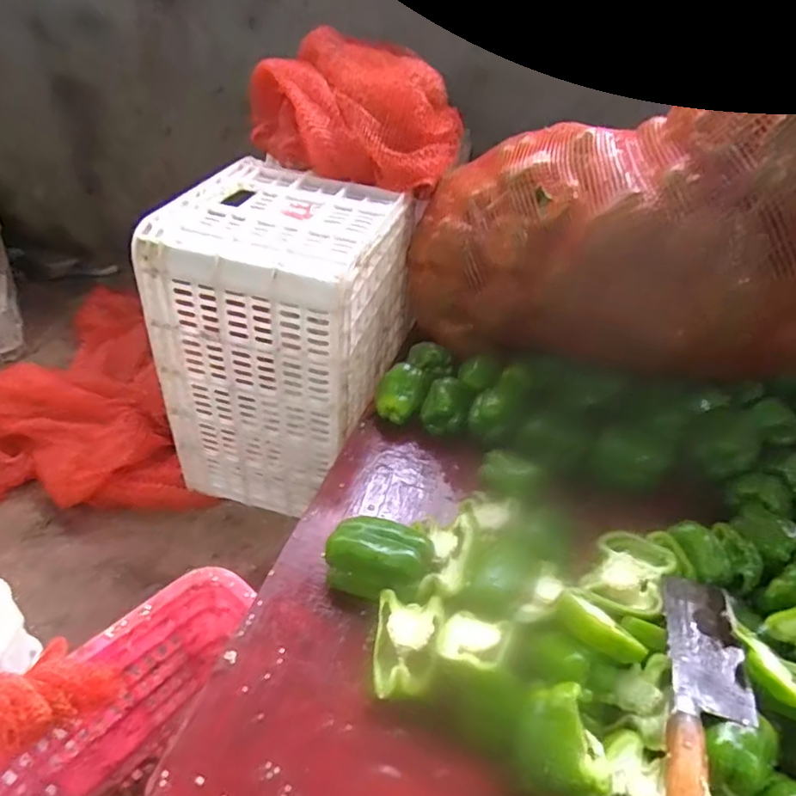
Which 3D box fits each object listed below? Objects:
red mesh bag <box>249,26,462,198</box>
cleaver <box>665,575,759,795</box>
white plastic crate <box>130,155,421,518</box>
[{"bbox_3d":[-0.065,-0.480,0.967,0.362,0.156,0.236,31,47,28],"label":"red mesh bag"},{"bbox_3d":[0.259,0.241,0.479,0.065,0.023,0.221,16,41,14],"label":"cleaver"},{"bbox_3d":[-0.171,-0.093,0.967,0.298,0.451,0.333,15,41,12],"label":"white plastic crate"}]

